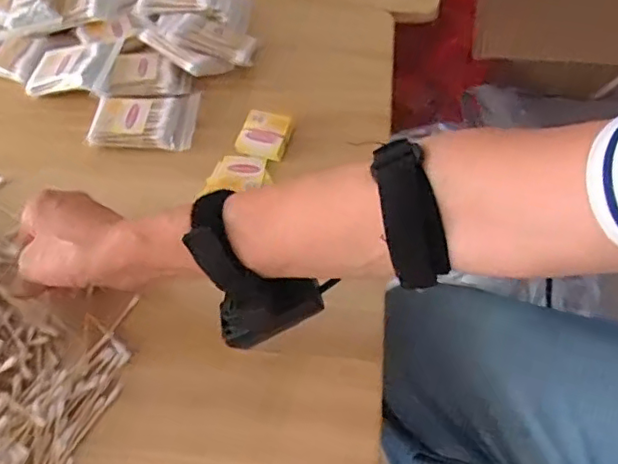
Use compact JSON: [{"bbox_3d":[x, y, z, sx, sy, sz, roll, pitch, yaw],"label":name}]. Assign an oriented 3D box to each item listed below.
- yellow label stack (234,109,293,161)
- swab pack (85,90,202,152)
[{"bbox_3d":[-0.039,-0.090,0.541,0.045,0.015,0.046,15,60,10],"label":"yellow label stack"},{"bbox_3d":[-0.151,-0.103,0.551,0.093,0.022,0.062,3,59,3],"label":"swab pack"}]

